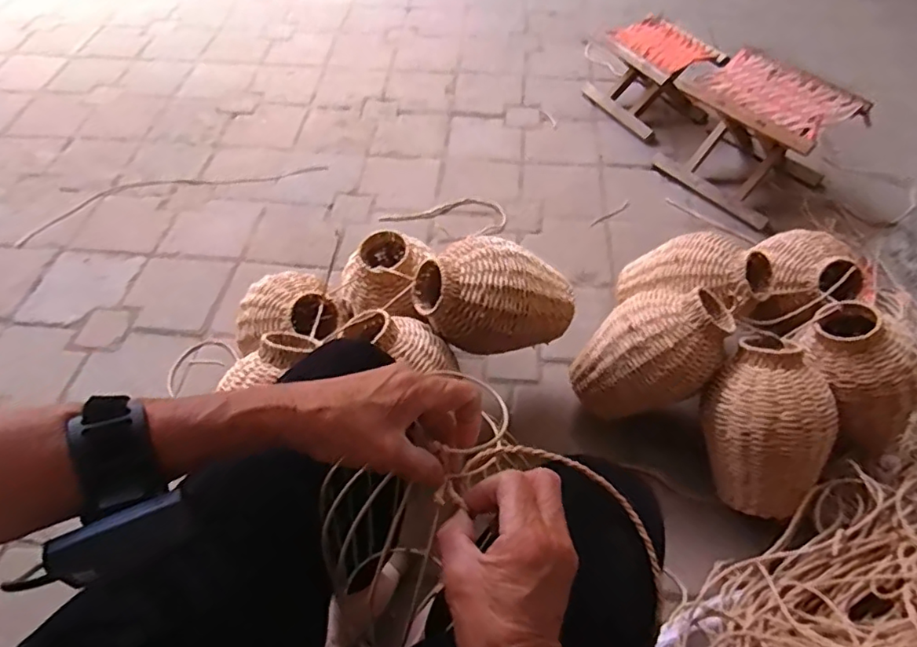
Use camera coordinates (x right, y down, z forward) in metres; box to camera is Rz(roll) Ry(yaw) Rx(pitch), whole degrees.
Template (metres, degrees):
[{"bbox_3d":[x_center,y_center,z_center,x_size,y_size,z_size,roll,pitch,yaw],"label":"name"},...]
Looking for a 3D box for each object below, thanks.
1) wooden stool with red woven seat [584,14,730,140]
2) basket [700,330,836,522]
[{"bbox_3d":[0.514,-0.668,1.525,0.237,0.191,0.294,-26,58,-19],"label":"wooden stool with red woven seat"},{"bbox_3d":[0.466,0.154,0.856,0.170,0.255,0.160,8,21,30],"label":"basket"}]

